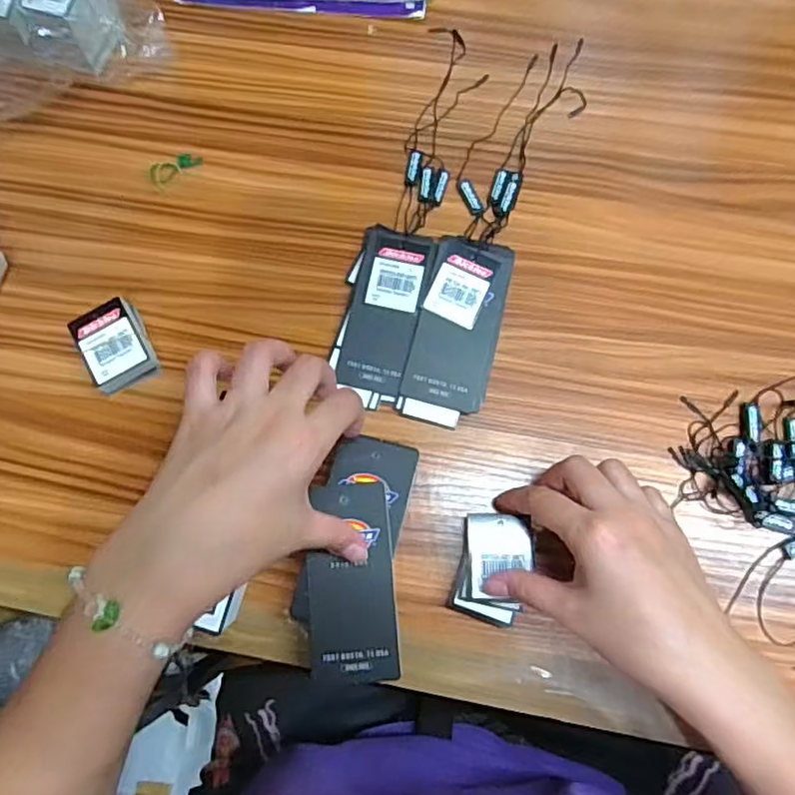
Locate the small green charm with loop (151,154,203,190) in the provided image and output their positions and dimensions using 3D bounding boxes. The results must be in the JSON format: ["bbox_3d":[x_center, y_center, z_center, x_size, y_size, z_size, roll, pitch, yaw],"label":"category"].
[{"bbox_3d":[-0.163,-0.169,0.448,0.038,0.013,0.014,-43,79,-8],"label":"small green charm with loop"}]

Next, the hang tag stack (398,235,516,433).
[{"bbox_3d":[0.040,-0.045,0.403,0.054,0.015,0.126,13,77,5],"label":"hang tag stack"}]

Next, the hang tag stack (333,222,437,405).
[{"bbox_3d":[-0.011,-0.057,0.409,0.052,0.012,0.119,14,77,5],"label":"hang tag stack"}]

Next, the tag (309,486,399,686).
[{"bbox_3d":[-0.027,0.104,0.347,0.048,0.004,0.106,-5,76,1],"label":"tag"}]

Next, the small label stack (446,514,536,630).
[{"bbox_3d":[0.057,0.101,0.365,0.042,0.015,0.061,12,77,5],"label":"small label stack"}]

